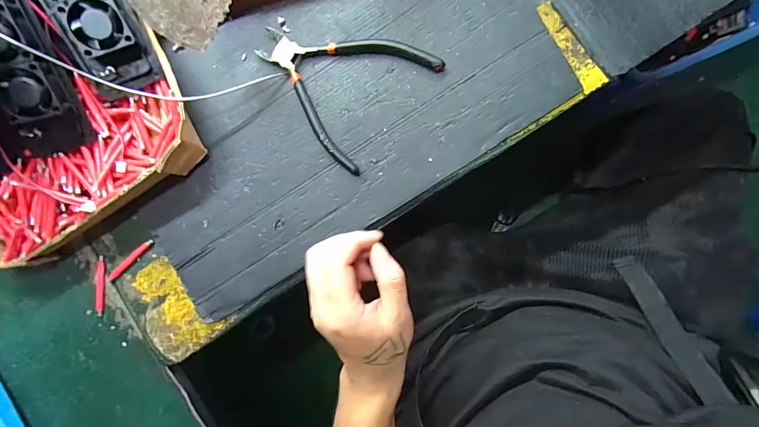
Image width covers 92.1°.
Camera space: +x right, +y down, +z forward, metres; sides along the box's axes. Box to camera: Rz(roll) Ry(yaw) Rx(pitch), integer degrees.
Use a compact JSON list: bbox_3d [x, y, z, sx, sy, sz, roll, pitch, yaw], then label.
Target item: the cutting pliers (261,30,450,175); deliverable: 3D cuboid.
[{"bbox_3d":[-0.037,-0.129,0.334,0.142,0.011,0.125,40,93,3],"label":"cutting pliers"}]

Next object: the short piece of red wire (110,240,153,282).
[{"bbox_3d":[-0.243,0.045,0.357,0.058,0.006,0.008,-42,87,4],"label":"short piece of red wire"}]

